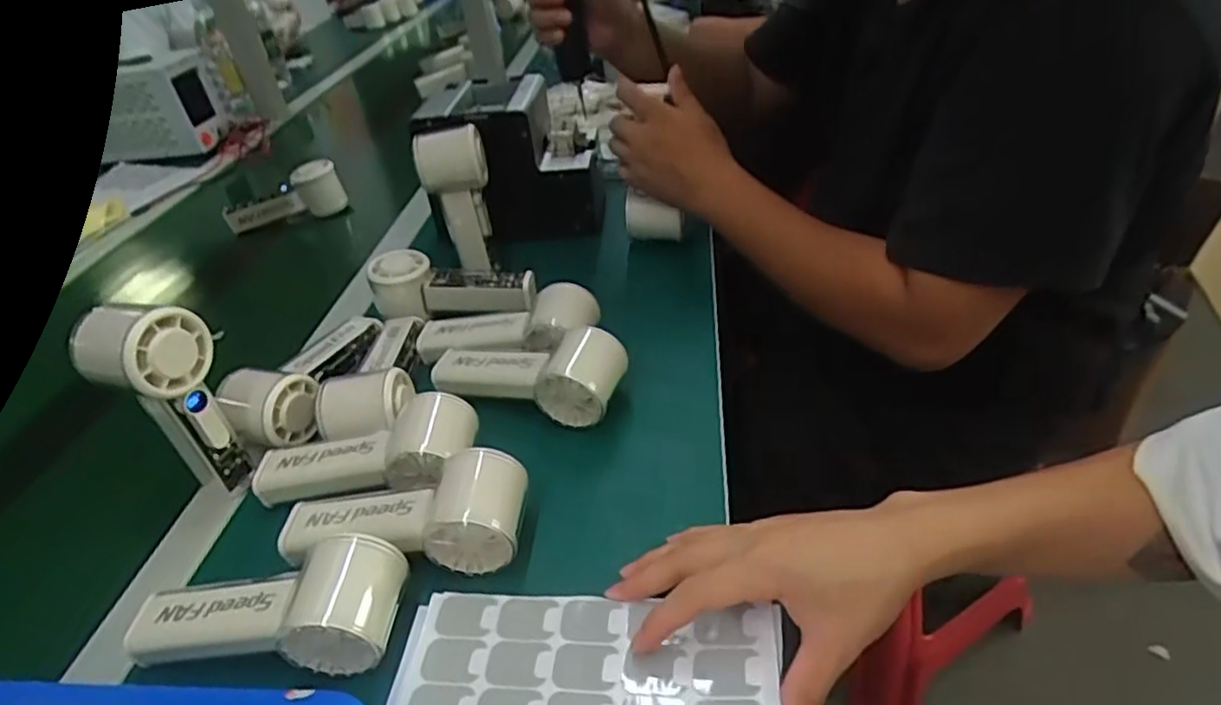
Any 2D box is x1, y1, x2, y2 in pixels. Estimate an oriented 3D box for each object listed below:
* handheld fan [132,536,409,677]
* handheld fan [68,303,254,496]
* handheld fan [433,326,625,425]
[{"bbox_3d":[-0.195,0.143,0.389,0.153,0.051,0.058,-3,37,6],"label":"handheld fan"},{"bbox_3d":[-0.306,0.033,0.482,0.081,0.148,0.067,24,46,35],"label":"handheld fan"},{"bbox_3d":[-0.066,0.015,0.541,0.156,0.060,0.061,9,39,20],"label":"handheld fan"}]

